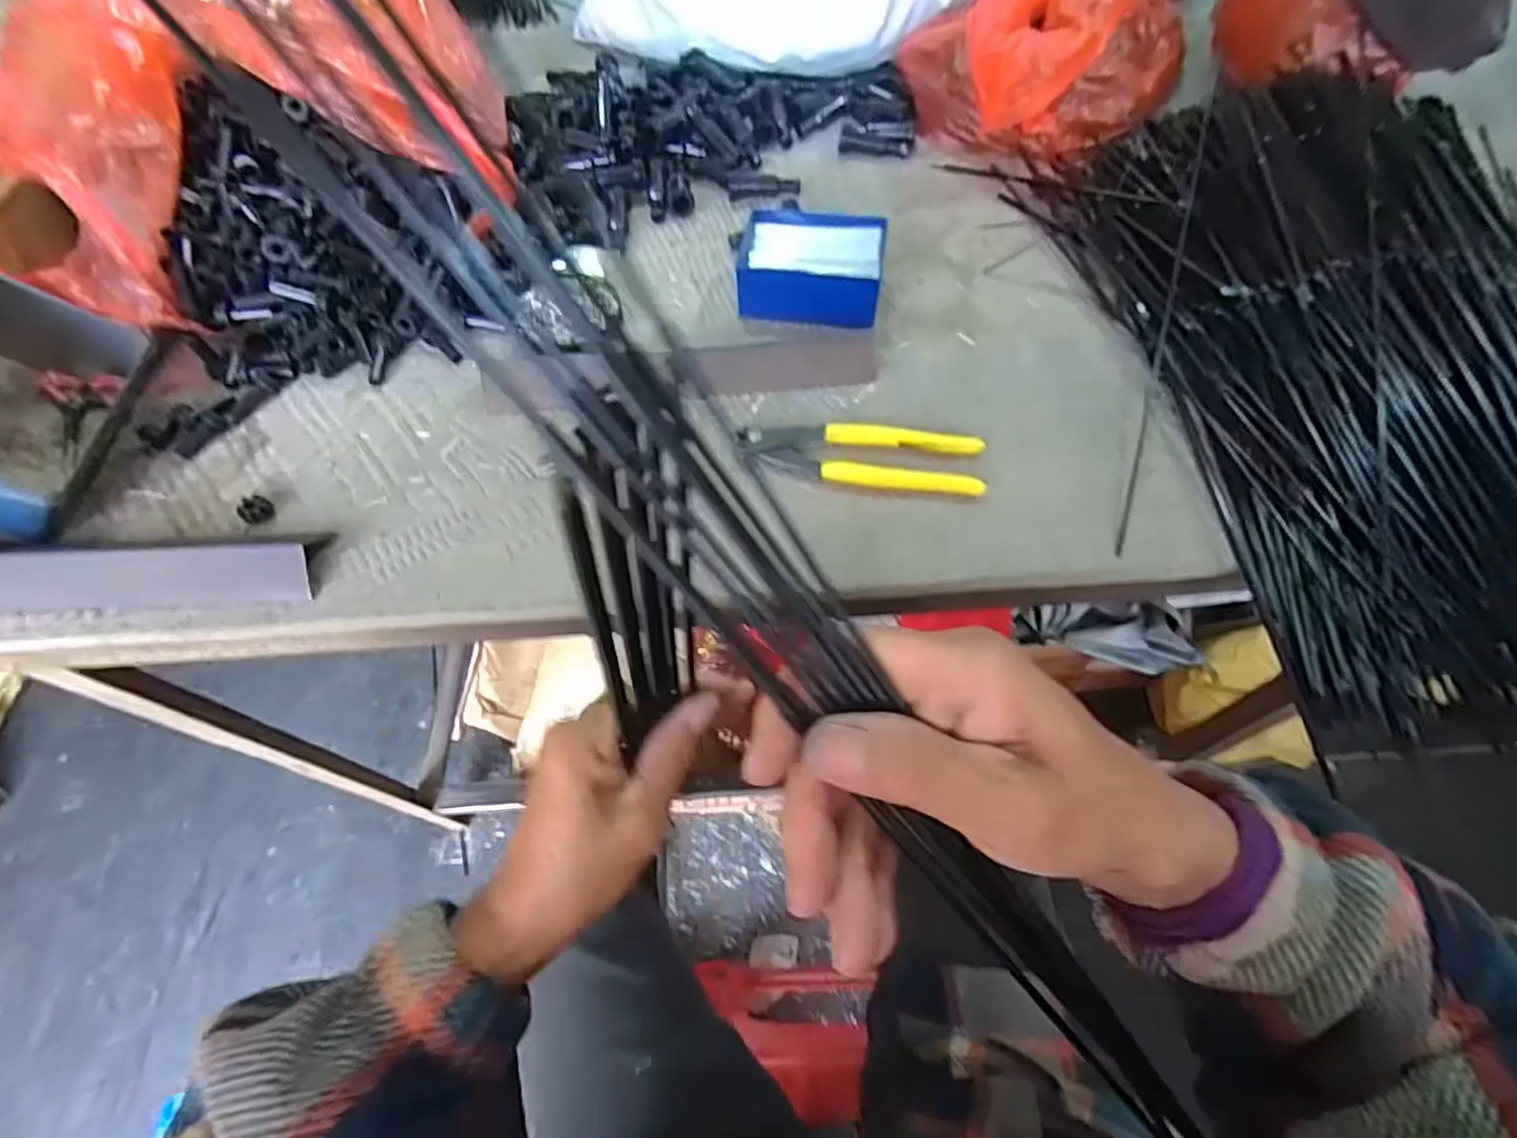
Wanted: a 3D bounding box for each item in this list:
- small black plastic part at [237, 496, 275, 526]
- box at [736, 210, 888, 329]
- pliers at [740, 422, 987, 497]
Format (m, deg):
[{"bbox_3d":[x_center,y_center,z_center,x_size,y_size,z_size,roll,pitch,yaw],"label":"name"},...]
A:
[{"bbox_3d":[-0.328,-0.038,0.438,0.014,0.014,0.019,35,67,20],"label":"small black plastic part"},{"bbox_3d":[0.041,-0.237,0.533,0.114,0.041,0.089,7,61,6],"label":"box"},{"bbox_3d":[0.069,-0.075,0.450,0.157,0.017,0.045,6,61,5],"label":"pliers"}]

